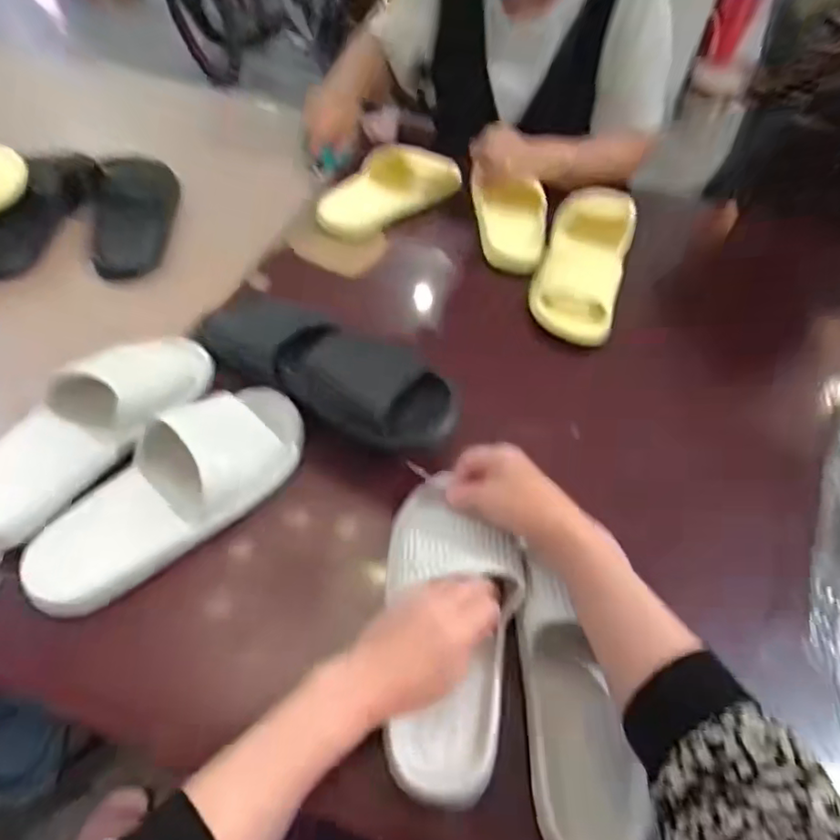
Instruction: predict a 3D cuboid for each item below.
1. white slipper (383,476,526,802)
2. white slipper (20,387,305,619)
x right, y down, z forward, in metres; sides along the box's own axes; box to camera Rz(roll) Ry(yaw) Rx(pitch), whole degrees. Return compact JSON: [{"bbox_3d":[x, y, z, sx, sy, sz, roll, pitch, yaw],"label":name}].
[{"bbox_3d":[0.030,0.156,0.462,0.107,0.058,0.247,2,61,-4],"label":"white slipper"},{"bbox_3d":[-0.219,0.058,0.519,0.095,0.066,0.266,39,61,19],"label":"white slipper"}]

